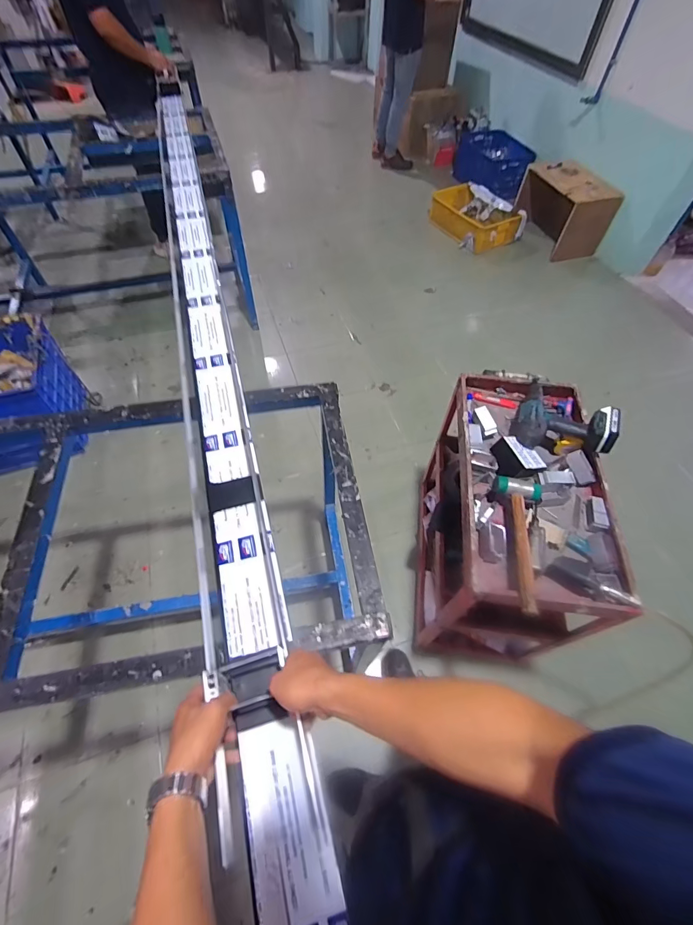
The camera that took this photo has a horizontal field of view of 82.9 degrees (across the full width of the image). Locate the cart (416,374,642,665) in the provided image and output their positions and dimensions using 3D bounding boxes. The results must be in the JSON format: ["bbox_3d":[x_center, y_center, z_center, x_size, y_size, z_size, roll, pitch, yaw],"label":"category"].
[{"bbox_3d":[0.471,0.198,1.262,0.365,0.726,0.683,5,56,2],"label":"cart"}]

